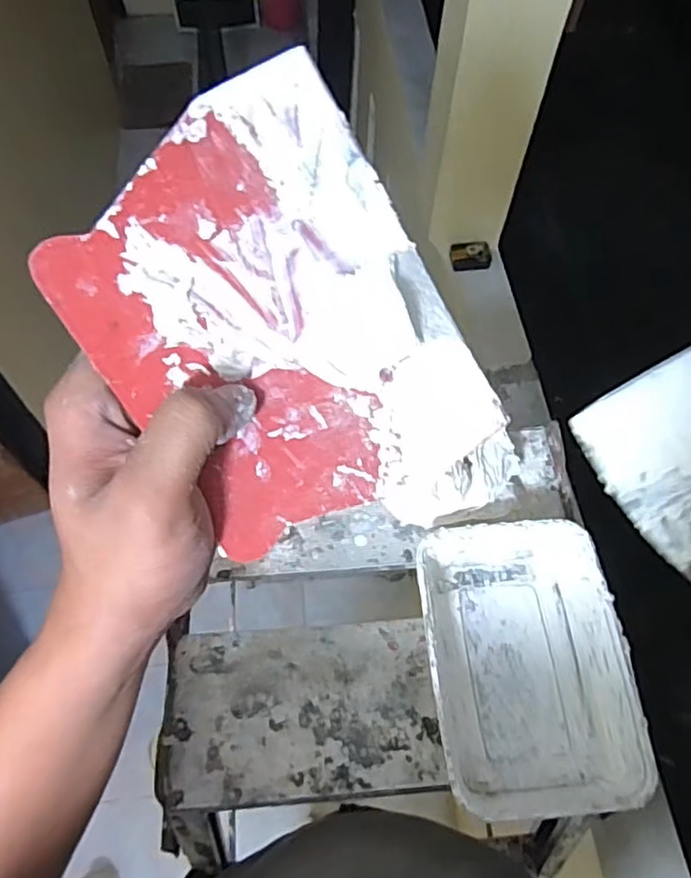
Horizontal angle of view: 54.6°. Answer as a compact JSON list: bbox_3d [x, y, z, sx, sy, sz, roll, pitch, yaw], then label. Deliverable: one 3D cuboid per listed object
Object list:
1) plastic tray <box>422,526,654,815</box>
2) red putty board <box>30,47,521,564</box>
[{"bbox_3d":[0.110,0.141,0.423,0.117,0.048,0.167,-3,61,-2],"label":"plastic tray"},{"bbox_3d":[-0.018,-0.035,0.260,0.129,0.005,0.183,-34,103,-13],"label":"red putty board"}]

